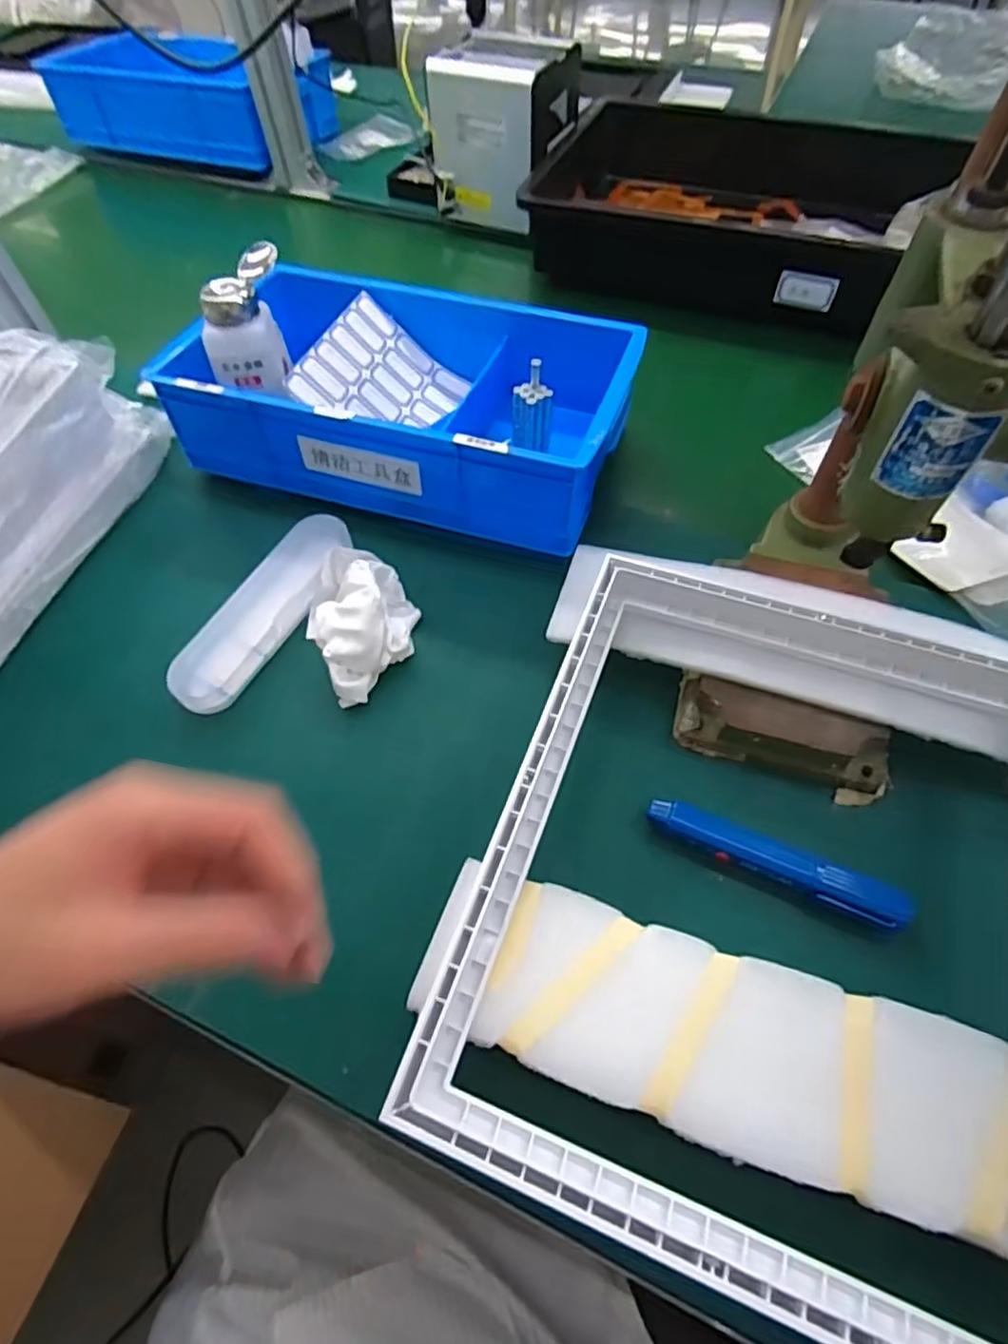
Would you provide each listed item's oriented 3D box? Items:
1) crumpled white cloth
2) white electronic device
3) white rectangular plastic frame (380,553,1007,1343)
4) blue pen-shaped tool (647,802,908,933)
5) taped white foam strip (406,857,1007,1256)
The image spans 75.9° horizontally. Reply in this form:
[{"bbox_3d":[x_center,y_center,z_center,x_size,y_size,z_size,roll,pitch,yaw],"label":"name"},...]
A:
[{"bbox_3d":[-0.098,-0.043,0.452,0.072,0.041,0.116,-11,59,-5],"label":"crumpled white cloth"},{"bbox_3d":[0.002,-0.595,0.712,0.121,0.137,0.123,25,63,16],"label":"white electronic device"},{"bbox_3d":[0.138,0.098,0.328,0.278,0.045,0.339,18,61,12],"label":"white rectangular plastic frame"},{"bbox_3d":[0.153,0.106,0.368,0.141,0.018,0.023,23,62,15],"label":"blue pen-shaped tool"},{"bbox_3d":[0.124,0.182,0.308,0.323,0.034,0.085,16,61,11],"label":"taped white foam strip"}]

